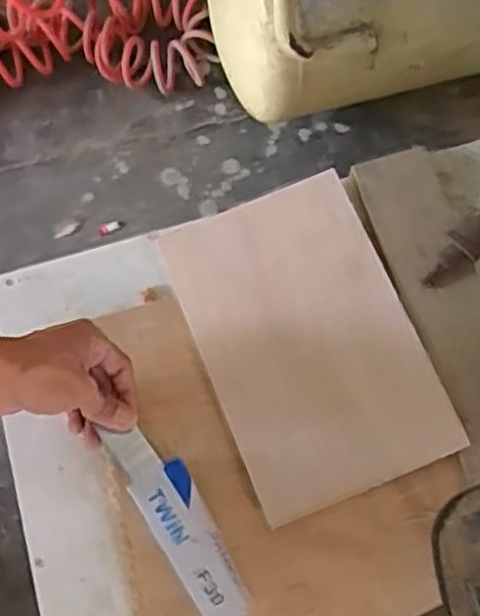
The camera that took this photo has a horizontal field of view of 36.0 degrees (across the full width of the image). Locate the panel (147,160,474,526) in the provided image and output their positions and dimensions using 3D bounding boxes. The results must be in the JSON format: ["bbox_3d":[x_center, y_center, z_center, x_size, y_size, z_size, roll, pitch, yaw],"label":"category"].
[{"bbox_3d":[0.056,0.026,0.638,0.173,0.014,0.267,-23,77,0],"label":"panel"}]

